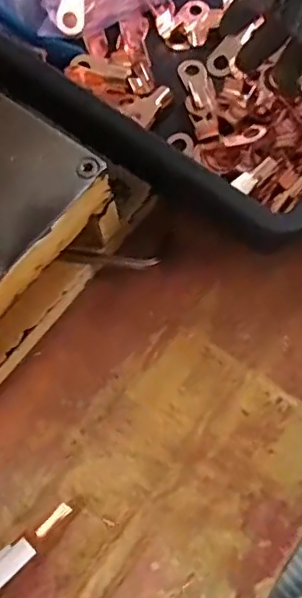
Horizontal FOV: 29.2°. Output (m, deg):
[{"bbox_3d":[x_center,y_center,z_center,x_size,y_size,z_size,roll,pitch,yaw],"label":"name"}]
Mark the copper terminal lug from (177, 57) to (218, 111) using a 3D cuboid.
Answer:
[{"bbox_3d":[0.033,-0.147,0.396,0.018,0.009,0.046,-20,69,-5],"label":"copper terminal lug"}]

